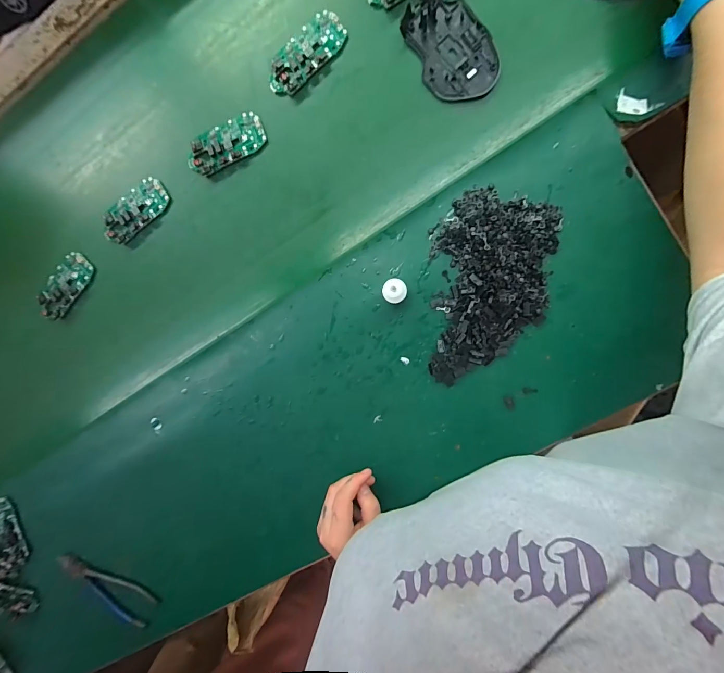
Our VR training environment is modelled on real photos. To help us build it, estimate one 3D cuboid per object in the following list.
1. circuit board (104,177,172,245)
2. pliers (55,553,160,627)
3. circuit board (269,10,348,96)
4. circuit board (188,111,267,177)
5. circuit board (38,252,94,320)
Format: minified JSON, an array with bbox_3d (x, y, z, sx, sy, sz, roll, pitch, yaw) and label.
[{"bbox_3d":[-0.282,-0.156,0.426,0.092,0.011,0.041,-37,88,9],"label":"circuit board"},{"bbox_3d":[-0.354,0.342,0.470,0.150,0.016,0.051,30,98,5],"label":"pliers"},{"bbox_3d":[-0.063,-0.312,0.382,0.098,0.013,0.044,-41,87,9],"label":"circuit board"},{"bbox_3d":[-0.159,-0.224,0.401,0.093,0.015,0.043,-25,90,9],"label":"circuit board"},{"bbox_3d":[-0.389,-0.067,0.447,0.039,0.014,0.094,42,97,-8],"label":"circuit board"}]

